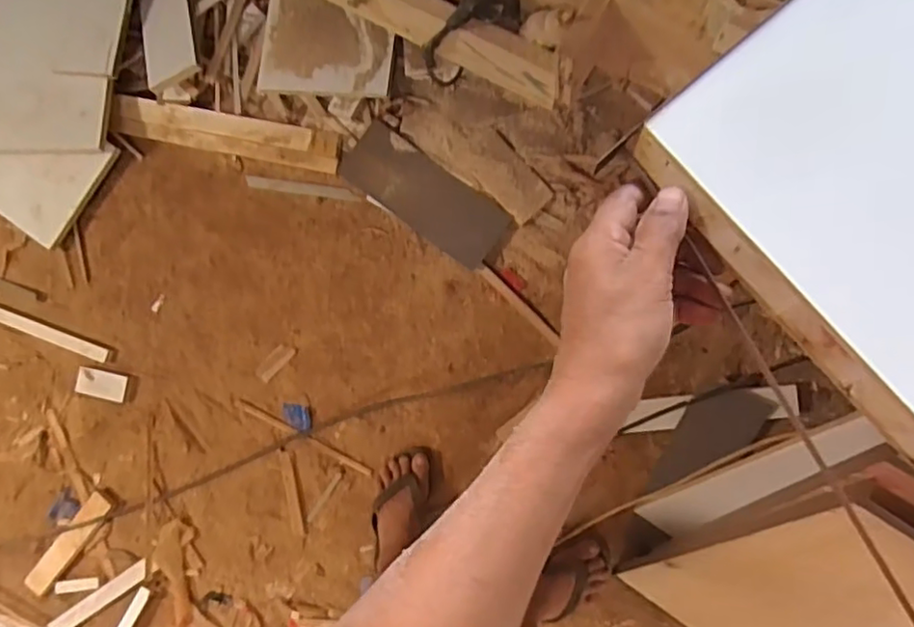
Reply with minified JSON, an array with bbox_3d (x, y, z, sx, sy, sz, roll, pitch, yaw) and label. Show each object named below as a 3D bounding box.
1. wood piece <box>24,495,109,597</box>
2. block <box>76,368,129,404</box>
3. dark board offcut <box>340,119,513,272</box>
[{"bbox_3d":[-0.739,0.438,1.185,0.048,0.024,0.215,37,91,8],"label":"wood piece"},{"bbox_3d":[-0.680,0.136,1.196,0.100,0.016,0.051,12,87,7],"label":"block"},{"bbox_3d":[-0.061,-0.216,1.146,0.318,0.011,0.123,38,102,7],"label":"dark board offcut"}]

